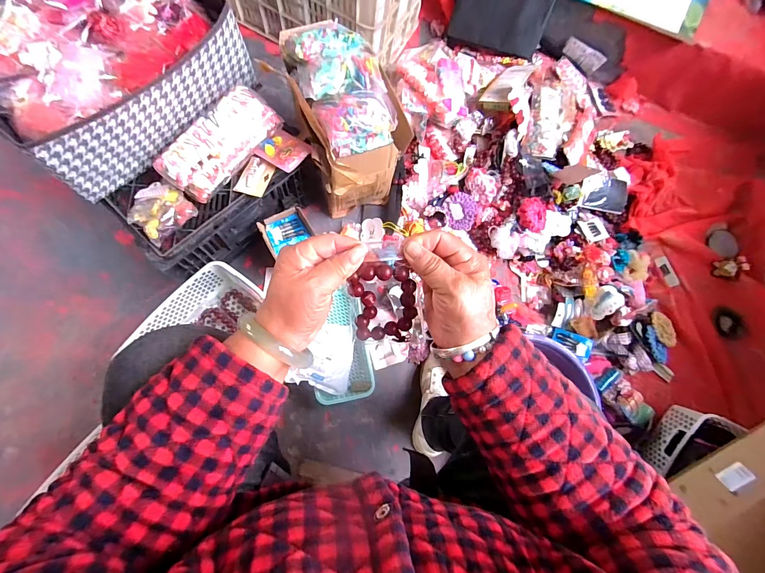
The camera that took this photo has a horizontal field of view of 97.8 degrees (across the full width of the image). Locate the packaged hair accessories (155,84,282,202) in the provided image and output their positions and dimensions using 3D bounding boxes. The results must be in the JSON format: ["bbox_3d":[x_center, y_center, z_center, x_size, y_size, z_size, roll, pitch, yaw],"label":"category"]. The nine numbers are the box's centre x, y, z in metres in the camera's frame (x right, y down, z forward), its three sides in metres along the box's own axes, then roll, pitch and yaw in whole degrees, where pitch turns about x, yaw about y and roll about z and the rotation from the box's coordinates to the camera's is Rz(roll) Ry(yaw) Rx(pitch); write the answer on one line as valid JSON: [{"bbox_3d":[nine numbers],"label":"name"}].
[{"bbox_3d":[-0.304,-0.269,0.629,0.097,0.069,0.232,35,75,3],"label":"packaged hair accessories"}]

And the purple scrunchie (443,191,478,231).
[{"bbox_3d":[0.211,-0.206,0.914,0.090,0.020,0.097,1,82,-4],"label":"purple scrunchie"}]

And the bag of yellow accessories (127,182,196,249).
[{"bbox_3d":[-0.407,-0.140,0.605,0.101,0.037,0.094,42,75,5],"label":"bag of yellow accessories"}]

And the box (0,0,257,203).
[{"bbox_3d":[-0.494,-0.415,0.582,0.369,0.132,0.396,44,75,5],"label":"box"}]

